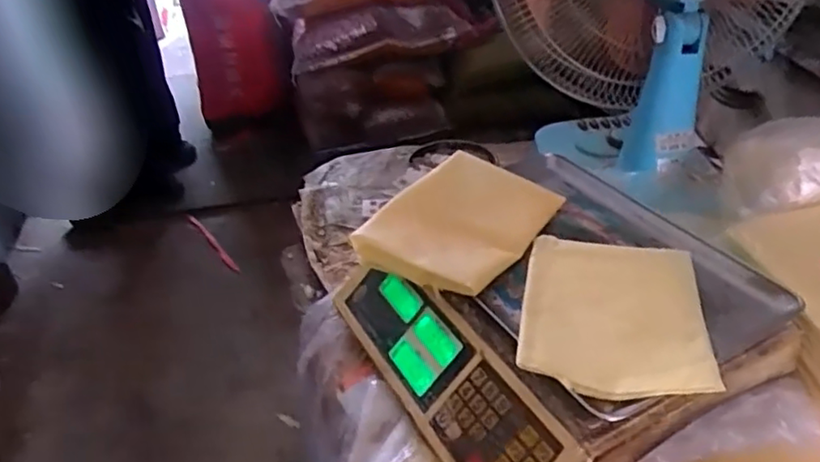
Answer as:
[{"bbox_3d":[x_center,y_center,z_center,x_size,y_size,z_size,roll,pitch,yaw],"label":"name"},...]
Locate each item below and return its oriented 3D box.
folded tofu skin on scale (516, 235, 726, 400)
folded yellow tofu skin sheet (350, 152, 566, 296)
[{"bbox_3d":[0.174,0.064,0.535,0.146,0.029,0.191,7,39,12],"label":"folded tofu skin on scale"},{"bbox_3d":[0.052,-0.014,0.637,0.142,0.028,0.190,21,44,27],"label":"folded yellow tofu skin sheet"}]

